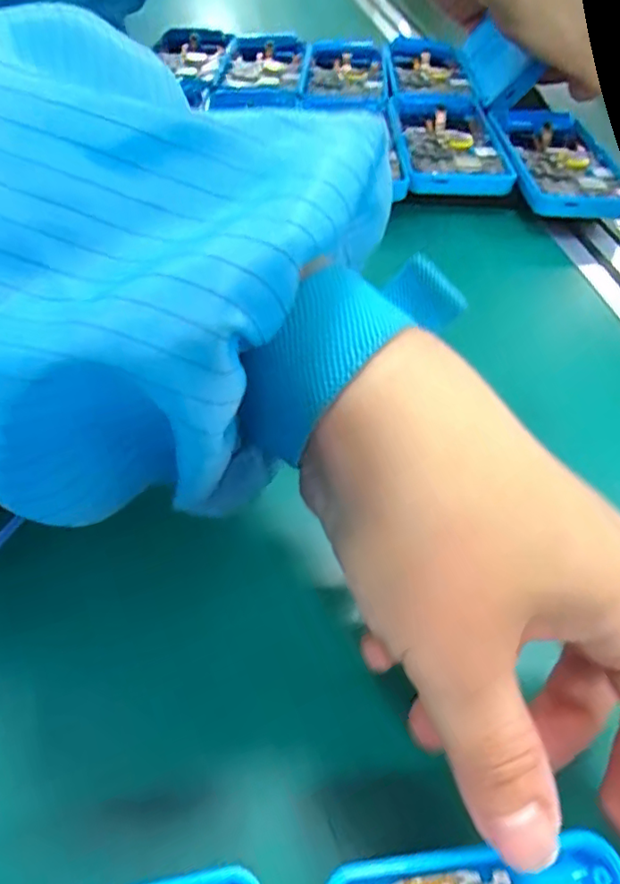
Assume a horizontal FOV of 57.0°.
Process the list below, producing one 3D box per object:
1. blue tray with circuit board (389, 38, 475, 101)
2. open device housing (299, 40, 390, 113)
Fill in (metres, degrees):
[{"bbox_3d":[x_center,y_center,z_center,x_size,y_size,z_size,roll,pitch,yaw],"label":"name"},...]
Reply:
[{"bbox_3d":[0.103,-0.322,0.492,0.066,0.013,0.115,4,49,-1],"label":"blue tray with circuit board"},{"bbox_3d":[0.031,-0.316,0.485,0.071,0.011,0.157,5,49,-1],"label":"open device housing"}]

